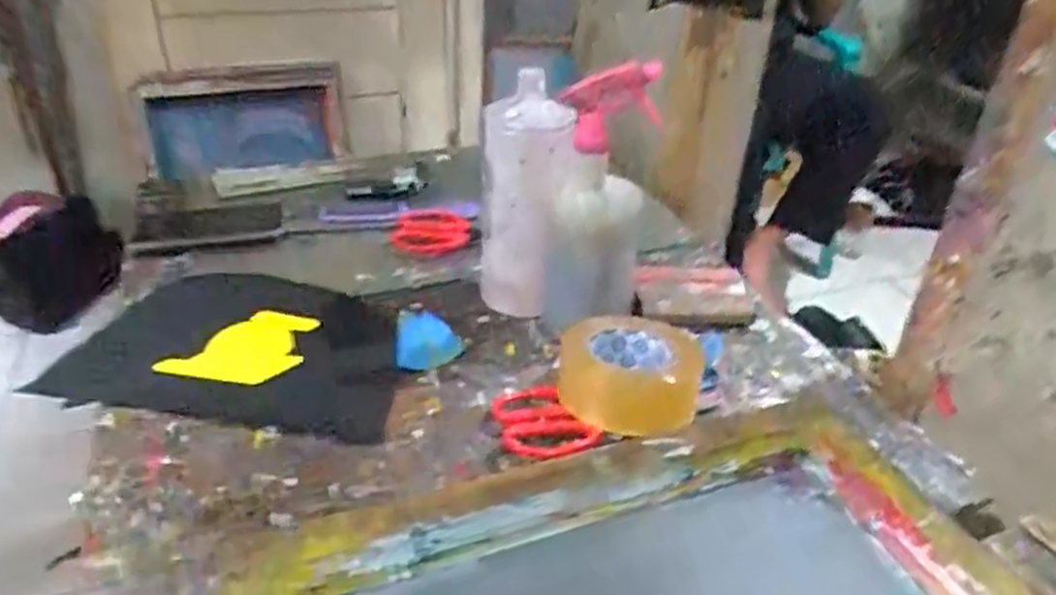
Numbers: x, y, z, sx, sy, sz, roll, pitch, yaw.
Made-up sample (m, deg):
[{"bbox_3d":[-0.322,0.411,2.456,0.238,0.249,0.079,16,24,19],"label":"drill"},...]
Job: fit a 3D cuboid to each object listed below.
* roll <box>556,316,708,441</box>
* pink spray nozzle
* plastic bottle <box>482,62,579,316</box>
[{"bbox_3d":[0.085,0.069,0.630,0.122,0.051,0.111,3,31,-2],"label":"roll"},{"bbox_3d":[0.067,-0.153,0.611,0.083,0.082,0.030,7,31,4],"label":"pink spray nozzle"},{"bbox_3d":[-0.005,-0.087,0.711,0.078,0.221,0.076,3,31,-2],"label":"plastic bottle"}]

